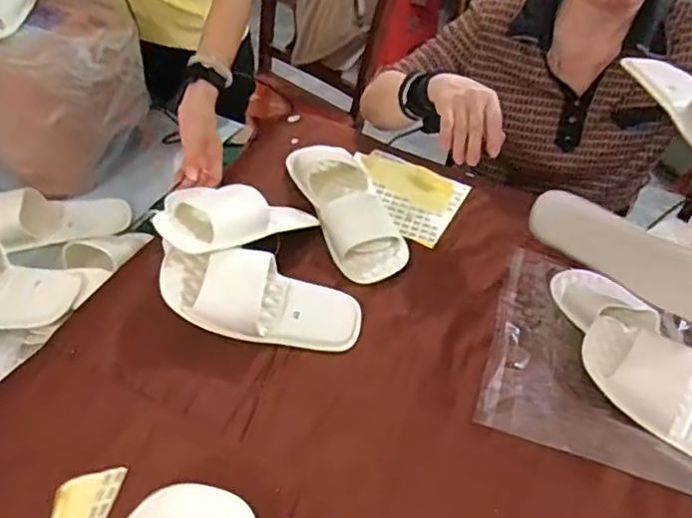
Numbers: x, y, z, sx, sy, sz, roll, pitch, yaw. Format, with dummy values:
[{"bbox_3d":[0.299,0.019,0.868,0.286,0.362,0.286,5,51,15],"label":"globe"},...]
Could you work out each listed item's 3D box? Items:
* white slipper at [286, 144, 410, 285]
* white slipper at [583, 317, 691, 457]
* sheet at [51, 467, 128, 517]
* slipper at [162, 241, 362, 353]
[{"bbox_3d":[0.001,-0.075,0.886,0.112,0.047,0.259,-15,49,-21],"label":"white slipper"},{"bbox_3d":[0.373,0.153,0.691,0.226,0.059,0.085,40,52,14],"label":"white slipper"},{"bbox_3d":[-0.202,0.201,0.483,0.013,0.082,0.062,9,84,8],"label":"sheet"},{"bbox_3d":[-0.096,0.043,0.731,0.236,0.061,0.093,18,43,-14],"label":"slipper"}]

